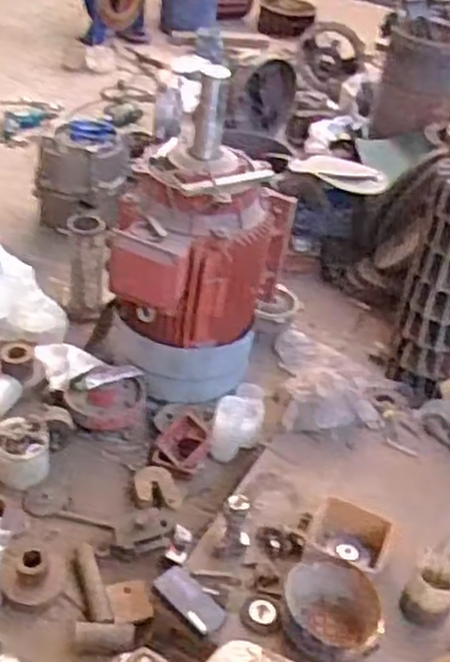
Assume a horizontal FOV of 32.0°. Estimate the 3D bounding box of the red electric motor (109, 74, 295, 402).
[{"bbox_3d":[-0.057,-0.164,1.782,0.362,0.662,0.359,11,38,3],"label":"red electric motor"}]

